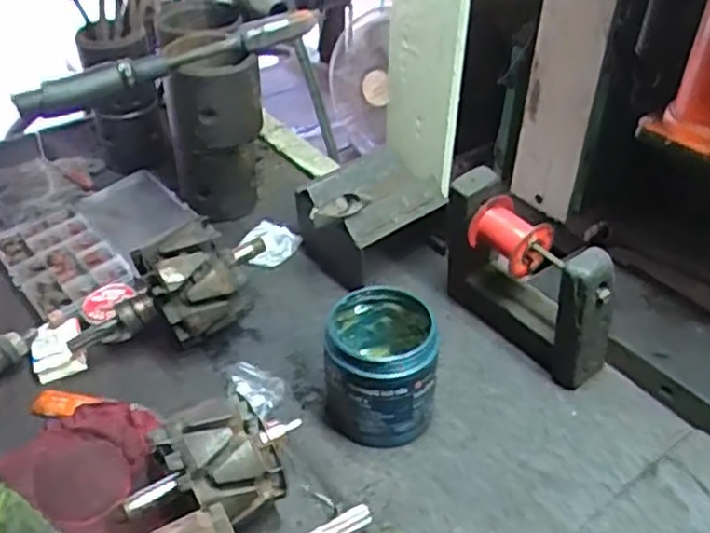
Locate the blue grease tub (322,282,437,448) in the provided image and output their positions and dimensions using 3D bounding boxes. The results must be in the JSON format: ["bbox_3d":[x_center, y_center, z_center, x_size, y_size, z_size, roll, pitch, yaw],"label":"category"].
[{"bbox_3d":[0.020,0.084,0.596,0.089,0.098,0.094,1,39,0],"label":"blue grease tub"}]

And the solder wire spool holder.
[{"bbox_3d":[0.149,0.012,0.662,0.060,0.151,0.182,-24,45,-28],"label":"solder wire spool holder"}]

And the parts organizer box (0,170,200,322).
[{"bbox_3d":[-0.282,-0.029,0.808,0.200,0.025,0.182,-28,47,-31],"label":"parts organizer box"}]

